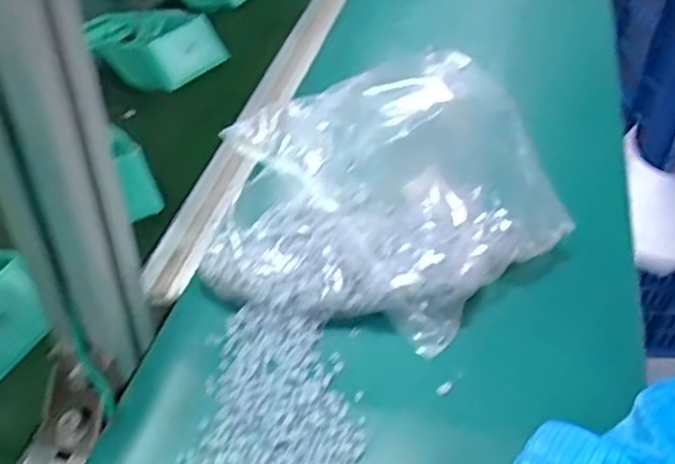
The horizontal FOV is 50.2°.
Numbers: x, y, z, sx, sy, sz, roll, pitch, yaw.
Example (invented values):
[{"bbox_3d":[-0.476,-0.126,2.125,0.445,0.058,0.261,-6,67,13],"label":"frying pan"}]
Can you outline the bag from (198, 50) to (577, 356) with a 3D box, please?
[{"bbox_3d":[0.038,-0.027,0.481,0.223,0.108,0.174,14,43,13],"label":"bag"}]

